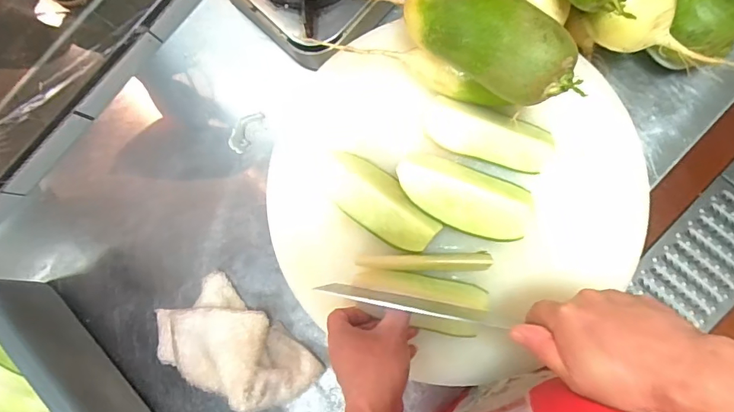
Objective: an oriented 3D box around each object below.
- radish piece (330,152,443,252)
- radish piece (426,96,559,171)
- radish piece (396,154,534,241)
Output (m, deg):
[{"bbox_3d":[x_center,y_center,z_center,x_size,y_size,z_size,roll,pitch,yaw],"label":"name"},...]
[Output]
[{"bbox_3d":[0.012,-0.004,0.509,0.140,0.033,0.059,40,90,9],"label":"radish piece"},{"bbox_3d":[0.129,-0.078,0.507,0.134,0.026,0.052,19,87,8],"label":"radish piece"},{"bbox_3d":[0.102,-0.011,0.496,0.141,0.041,0.070,23,87,8],"label":"radish piece"}]

